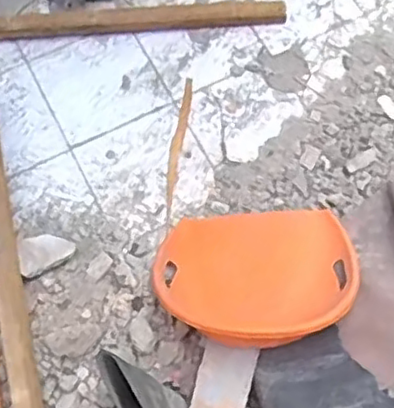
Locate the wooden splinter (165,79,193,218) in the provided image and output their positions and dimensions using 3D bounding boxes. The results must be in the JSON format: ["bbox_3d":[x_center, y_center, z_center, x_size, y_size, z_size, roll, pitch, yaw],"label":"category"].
[{"bbox_3d":[-0.052,-0.157,1.702,0.032,0.015,0.401,8,68,3],"label":"wooden splinter"}]

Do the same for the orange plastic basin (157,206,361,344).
[{"bbox_3d":[0.125,0.152,1.449,0.445,0.164,0.338,1,68,0],"label":"orange plastic basin"}]

